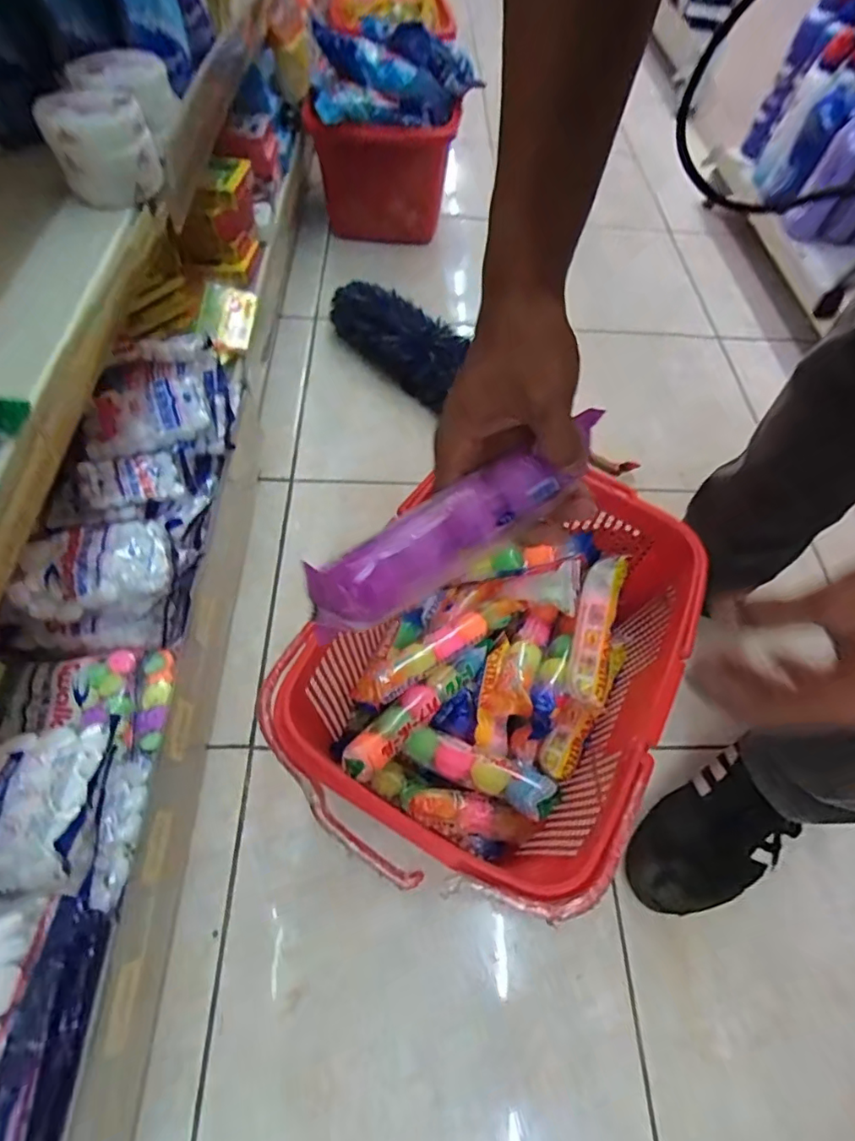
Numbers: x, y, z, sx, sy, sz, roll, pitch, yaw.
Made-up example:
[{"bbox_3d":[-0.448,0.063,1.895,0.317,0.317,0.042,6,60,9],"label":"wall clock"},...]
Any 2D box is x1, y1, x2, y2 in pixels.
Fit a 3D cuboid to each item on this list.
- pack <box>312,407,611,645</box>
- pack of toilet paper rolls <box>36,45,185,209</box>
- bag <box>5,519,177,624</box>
[{"bbox_3d":[0.027,-0.032,0.294,0.205,0.026,0.039,-35,67,-23],"label":"pack"},{"bbox_3d":[-0.285,-0.405,0.488,0.081,0.065,0.166,-1,60,-4],"label":"pack of toilet paper rolls"},{"bbox_3d":[-0.300,-0.009,0.477,0.123,0.030,0.096,-15,62,-12],"label":"bag"}]

